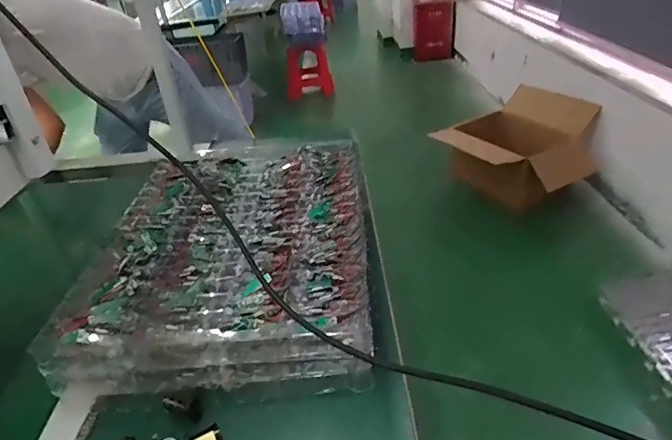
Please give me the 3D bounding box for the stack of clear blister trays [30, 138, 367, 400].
[{"bbox_3d":[-0.152,0.040,0.741,0.385,0.109,0.500,-5,33,2],"label":"stack of clear blister trays"}]

